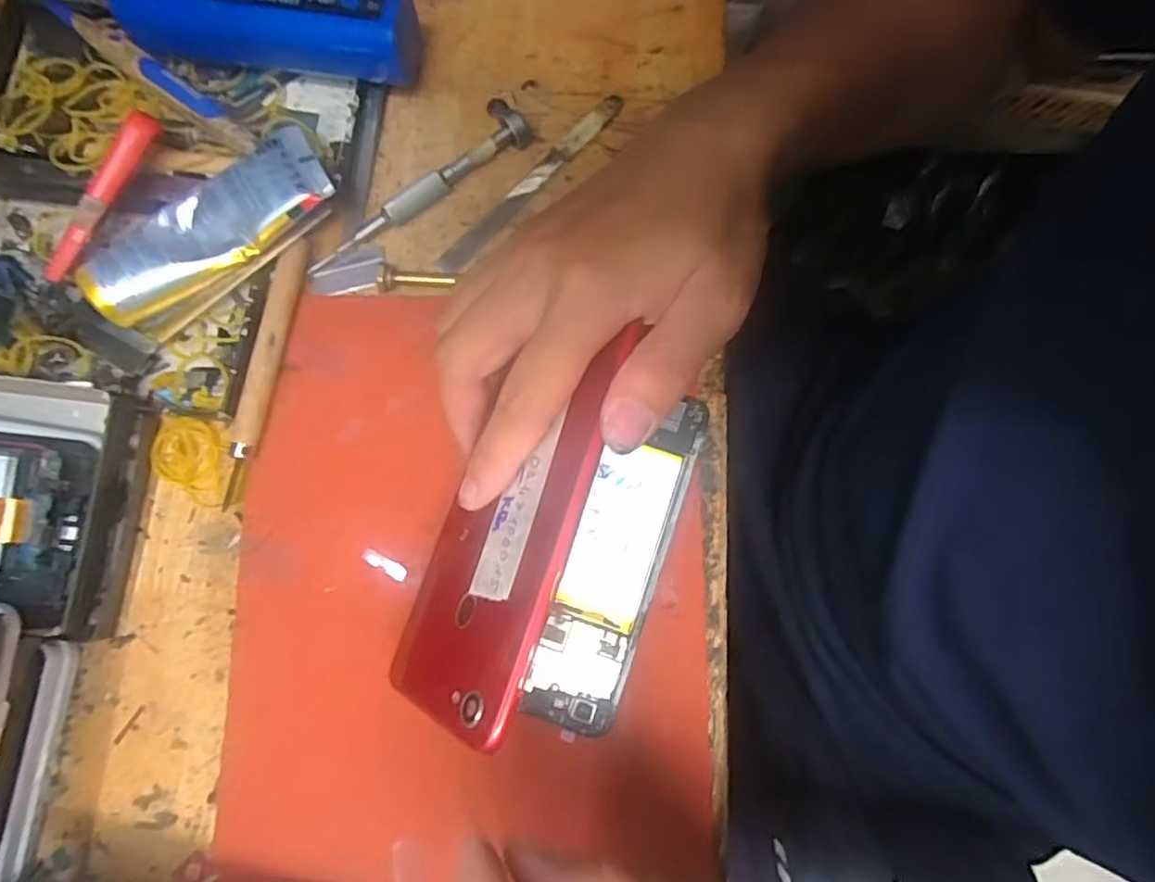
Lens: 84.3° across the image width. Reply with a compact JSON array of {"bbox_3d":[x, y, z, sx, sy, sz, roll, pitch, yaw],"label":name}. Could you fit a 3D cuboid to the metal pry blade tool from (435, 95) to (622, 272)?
[{"bbox_3d":[-0.022,-0.129,0.319,0.012,0.007,0.124,43,82,7],"label":"metal pry blade tool"}]

